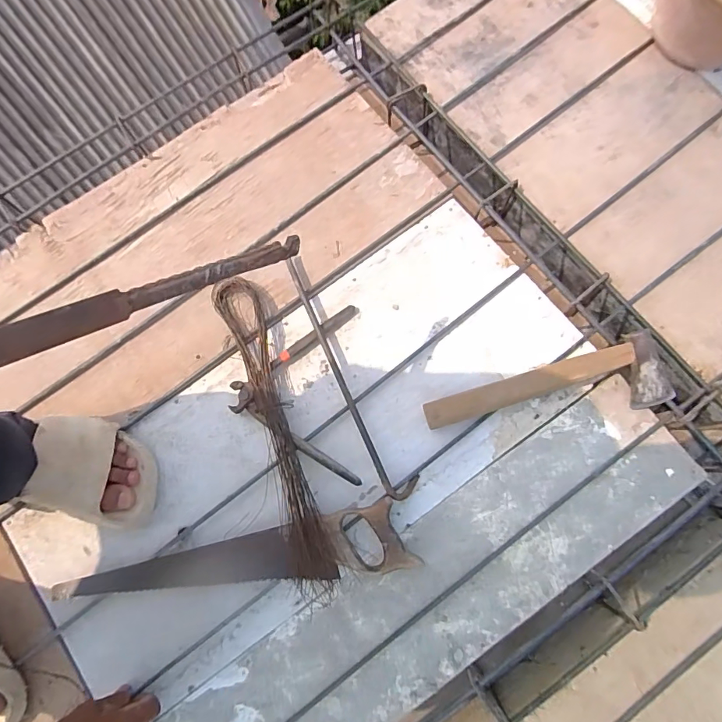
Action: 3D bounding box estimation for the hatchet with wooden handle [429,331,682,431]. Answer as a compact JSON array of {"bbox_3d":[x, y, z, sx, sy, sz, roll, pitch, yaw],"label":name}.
[{"bbox_3d":[0.245,0.047,0.601,0.318,0.046,0.090,-14,79,-1],"label":"hatchet with wooden handle"}]

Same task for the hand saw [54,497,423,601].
[{"bbox_3d":[-0.163,0.263,0.578,0.446,0.030,0.079,-11,79,-1],"label":"hand saw"}]

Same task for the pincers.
[{"bbox_3d":[-0.092,0.042,0.626,0.175,0.033,0.243,-1,79,1],"label":"pincers"}]

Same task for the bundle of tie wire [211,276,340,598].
[{"bbox_3d":[-0.112,0.089,0.609,0.064,0.036,0.442,-19,79,-2],"label":"bundle of tie wire"}]

